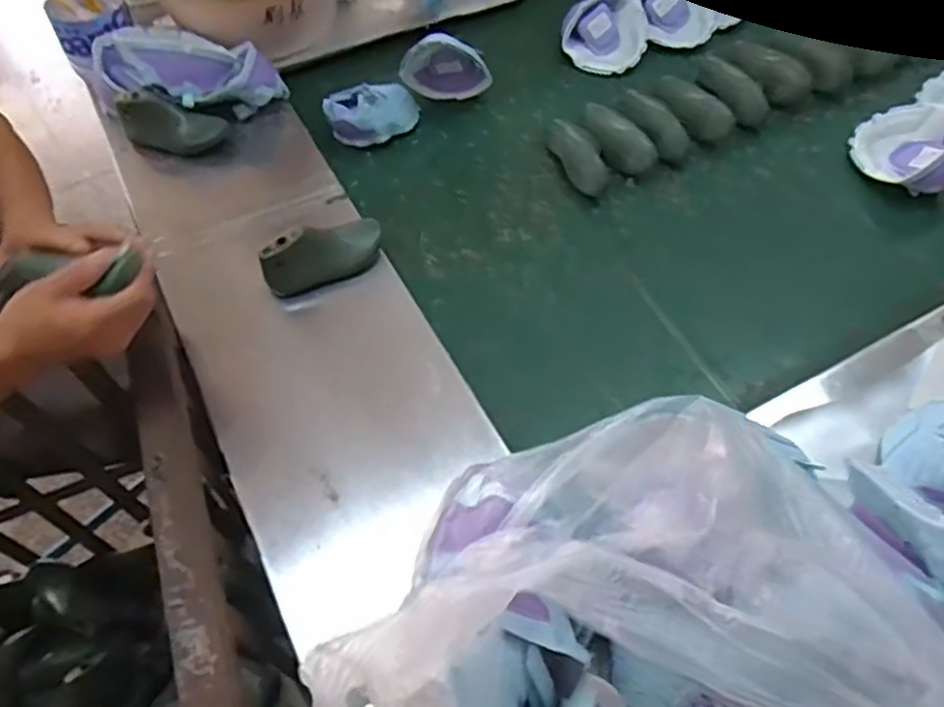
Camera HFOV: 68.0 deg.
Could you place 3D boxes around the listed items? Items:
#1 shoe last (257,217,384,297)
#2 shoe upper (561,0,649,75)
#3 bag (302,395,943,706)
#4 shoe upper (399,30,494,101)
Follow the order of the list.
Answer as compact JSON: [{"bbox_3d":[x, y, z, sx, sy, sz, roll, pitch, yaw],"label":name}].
[{"bbox_3d":[-0.160,-0.110,0.774,0.136,0.071,0.045,-30,61,-16],"label":"shoe last"},{"bbox_3d":[0.199,-0.488,1.056,0.129,0.057,0.124,8,58,8],"label":"shoe upper"},{"bbox_3d":[0.118,0.243,0.400,0.315,0.260,0.411,-24,59,-12],"label":"bag"},{"bbox_3d":[-0.037,-0.405,0.983,0.124,0.098,0.041,-3,57,0],"label":"shoe upper"}]

